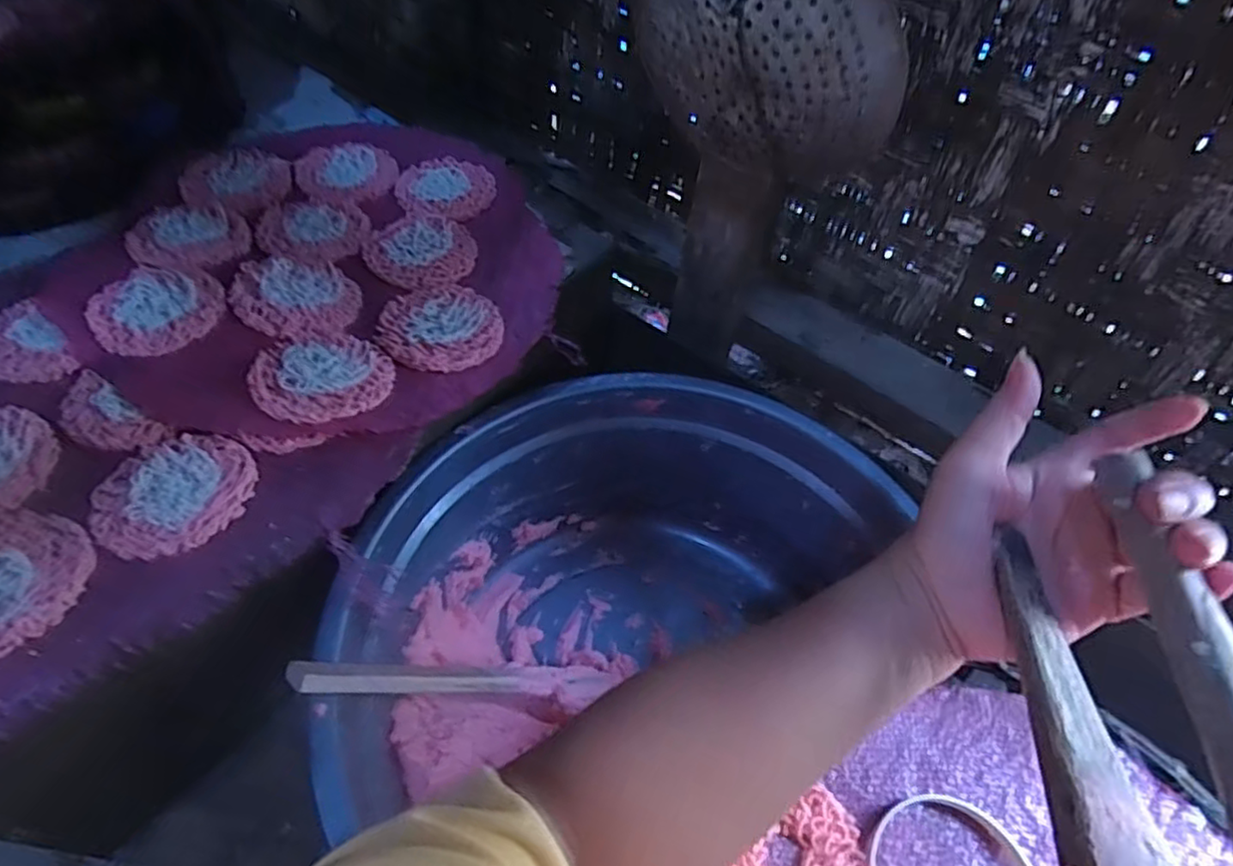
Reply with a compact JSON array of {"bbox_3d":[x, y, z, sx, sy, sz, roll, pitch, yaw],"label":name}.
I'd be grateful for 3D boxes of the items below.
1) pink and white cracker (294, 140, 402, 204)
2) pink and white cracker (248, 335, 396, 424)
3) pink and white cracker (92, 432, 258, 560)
[{"bbox_3d":[-0.225,-0.219,0.564,0.078,0.005,0.076,-22,57,-21],"label":"pink and white cracker"},{"bbox_3d":[-0.181,-0.038,0.418,0.079,0.010,0.071,-6,50,-24],"label":"pink and white cracker"},{"bbox_3d":[-0.242,0.031,0.369,0.074,0.005,0.076,-13,55,-15],"label":"pink and white cracker"}]

